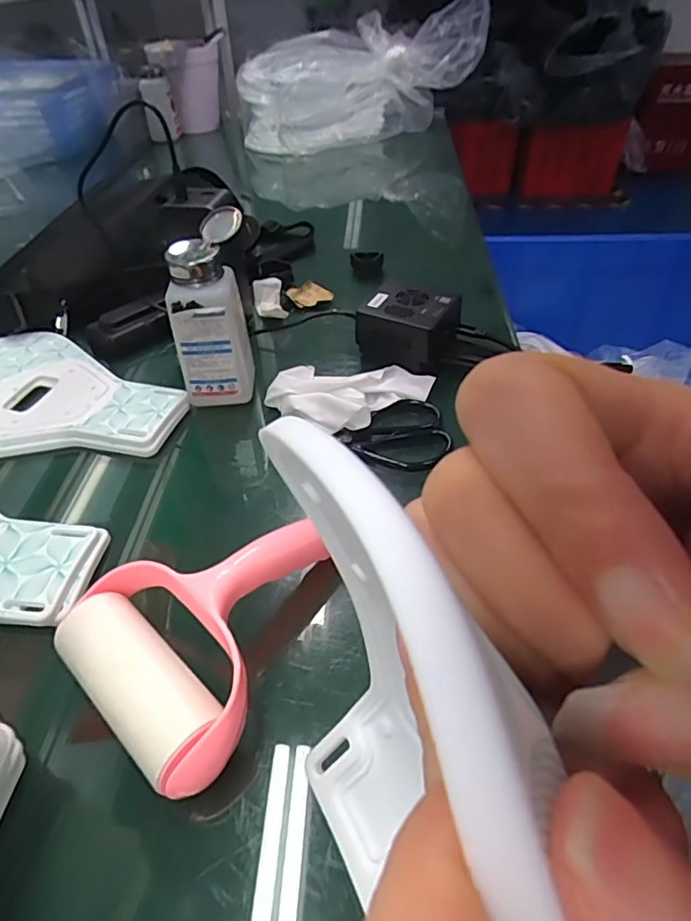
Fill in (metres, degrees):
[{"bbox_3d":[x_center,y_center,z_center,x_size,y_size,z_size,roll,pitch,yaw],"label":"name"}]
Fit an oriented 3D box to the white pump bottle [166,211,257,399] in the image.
[{"bbox_3d":[-0.107,-0.121,0.448,0.061,0.133,0.061,-5,43,-3],"label":"white pump bottle"}]

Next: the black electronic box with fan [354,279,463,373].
[{"bbox_3d":[0.060,-0.127,0.515,0.079,0.050,0.072,25,50,26],"label":"black electronic box with fan"}]

